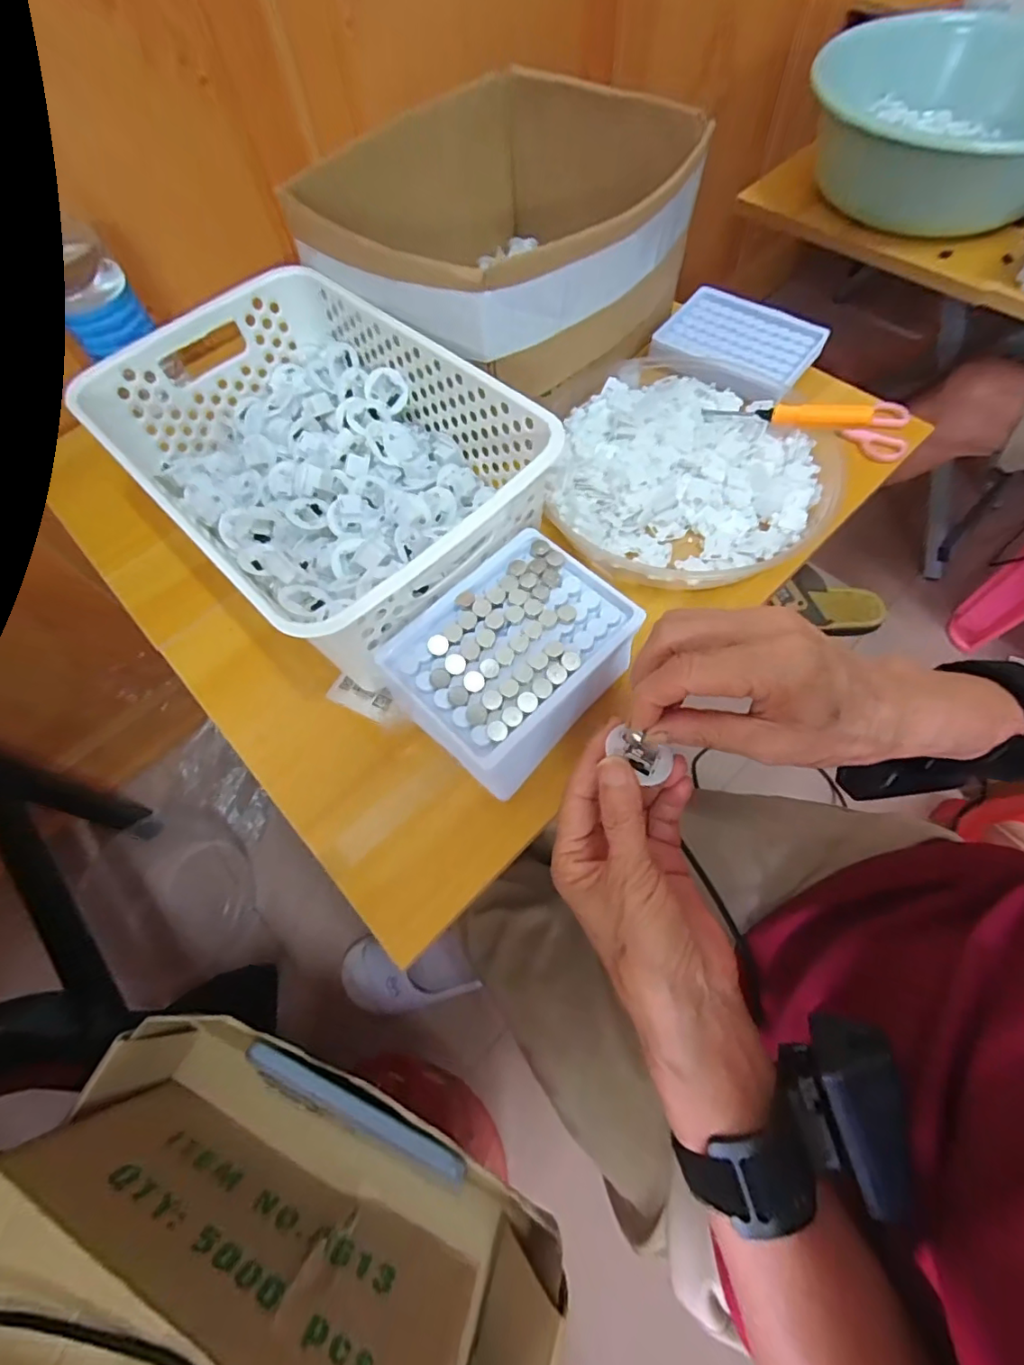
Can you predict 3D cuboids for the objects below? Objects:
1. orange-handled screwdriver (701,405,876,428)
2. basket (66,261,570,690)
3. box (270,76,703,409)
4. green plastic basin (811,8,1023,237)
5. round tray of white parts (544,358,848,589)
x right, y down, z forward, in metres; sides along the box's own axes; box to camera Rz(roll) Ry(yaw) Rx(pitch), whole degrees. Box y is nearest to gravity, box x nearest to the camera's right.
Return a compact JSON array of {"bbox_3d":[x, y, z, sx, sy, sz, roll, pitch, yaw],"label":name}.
[{"bbox_3d":[0.215,-0.215,0.430,0.127,0.017,0.016,23,66,36],"label":"orange-handled screwdriver"},{"bbox_3d":[-0.131,-0.150,0.392,0.299,0.106,0.200,41,73,20],"label":"basket"},{"bbox_3d":[0.007,-0.358,0.453,0.227,0.133,0.293,35,71,18],"label":"box"},{"bbox_3d":[0.480,-0.593,0.569,0.327,0.093,0.283,-39,68,-14],"label":"green plastic basin"},{"bbox_3d":[0.151,-0.174,0.438,0.220,0.029,0.223,-1,64,3],"label":"round tray of white parts"}]

